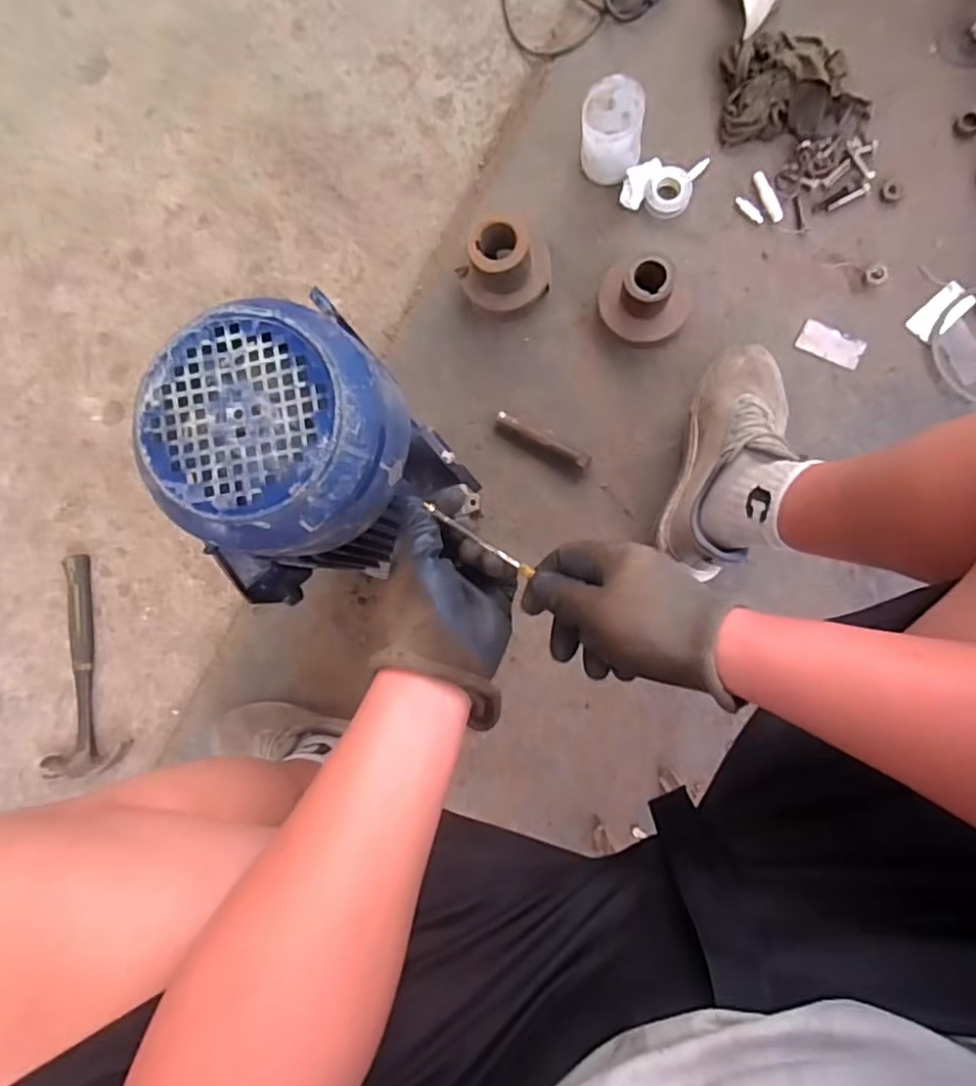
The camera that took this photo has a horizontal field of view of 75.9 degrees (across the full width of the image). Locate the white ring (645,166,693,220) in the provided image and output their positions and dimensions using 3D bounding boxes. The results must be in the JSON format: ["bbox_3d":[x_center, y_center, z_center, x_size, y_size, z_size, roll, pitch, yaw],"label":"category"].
[{"bbox_3d":[0.247,-0.481,0.854,0.064,0.018,0.067,-1,86,8],"label":"white ring"}]

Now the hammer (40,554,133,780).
[{"bbox_3d":[-0.624,0.185,0.939,0.126,0.030,0.319,-12,85,7],"label":"hammer"}]

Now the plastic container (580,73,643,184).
[{"bbox_3d":[0.168,-0.544,0.838,0.081,0.101,0.095,0,86,8],"label":"plastic container"}]

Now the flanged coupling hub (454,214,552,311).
[{"bbox_3d":[0.020,-0.365,0.841,0.121,0.102,0.094,11,88,8],"label":"flanged coupling hub"}]

